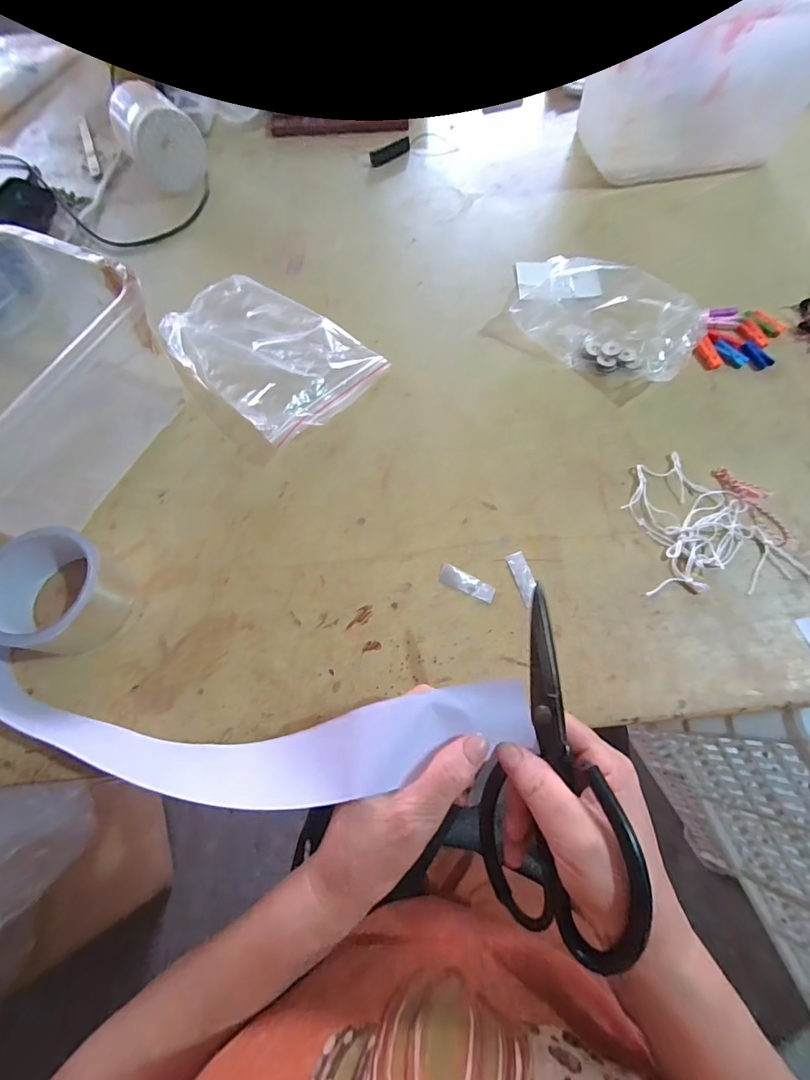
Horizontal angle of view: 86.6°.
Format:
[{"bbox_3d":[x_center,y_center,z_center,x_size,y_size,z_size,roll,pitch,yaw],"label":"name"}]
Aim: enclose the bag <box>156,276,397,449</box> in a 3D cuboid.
[{"bbox_3d":[-0.147,-0.198,0.442,0.219,0.041,0.143,37,73,16],"label":"bag"}]

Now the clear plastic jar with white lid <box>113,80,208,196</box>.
[{"bbox_3d":[-0.327,-0.529,0.571,0.085,0.079,0.109,-37,70,-12],"label":"clear plastic jar with white lid"}]

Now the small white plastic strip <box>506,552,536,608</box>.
[{"bbox_3d":[0.098,0.031,0.354,0.016,0.004,0.046,-14,67,-3],"label":"small white plastic strip"}]

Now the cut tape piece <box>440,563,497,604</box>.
[{"bbox_3d":[0.051,0.035,0.354,0.047,0.004,0.017,23,70,12],"label":"cut tape piece"}]

